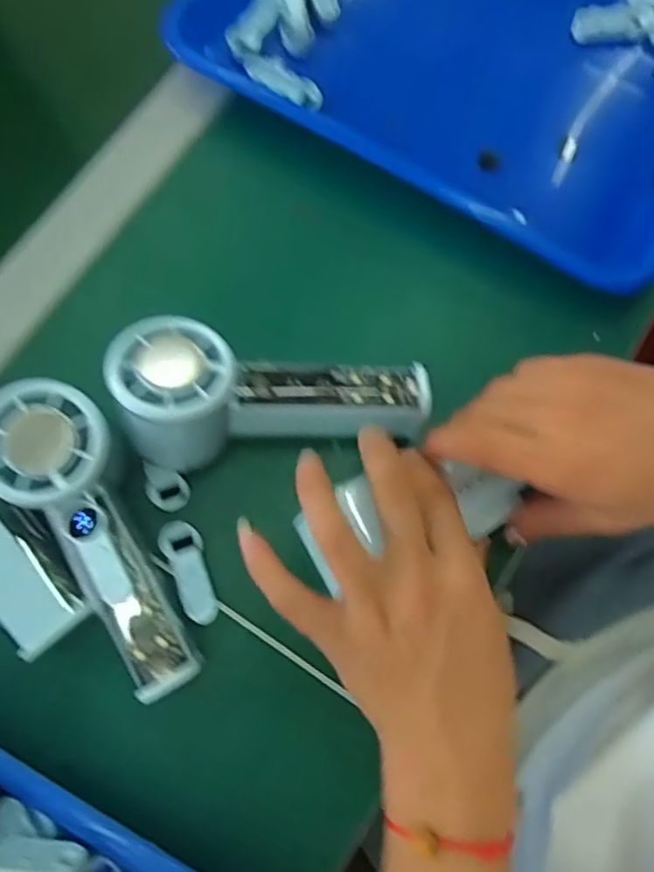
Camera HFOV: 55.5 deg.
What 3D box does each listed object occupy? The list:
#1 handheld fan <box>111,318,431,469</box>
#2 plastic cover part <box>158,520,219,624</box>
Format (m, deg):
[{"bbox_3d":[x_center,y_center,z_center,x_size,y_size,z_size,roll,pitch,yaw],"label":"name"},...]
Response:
[{"bbox_3d":[-0.028,-0.016,0.317,0.156,0.053,0.071,3,75,-13],"label":"handheld fan"},{"bbox_3d":[-0.071,0.070,0.322,0.019,0.007,0.053,-24,77,-6],"label":"plastic cover part"}]

